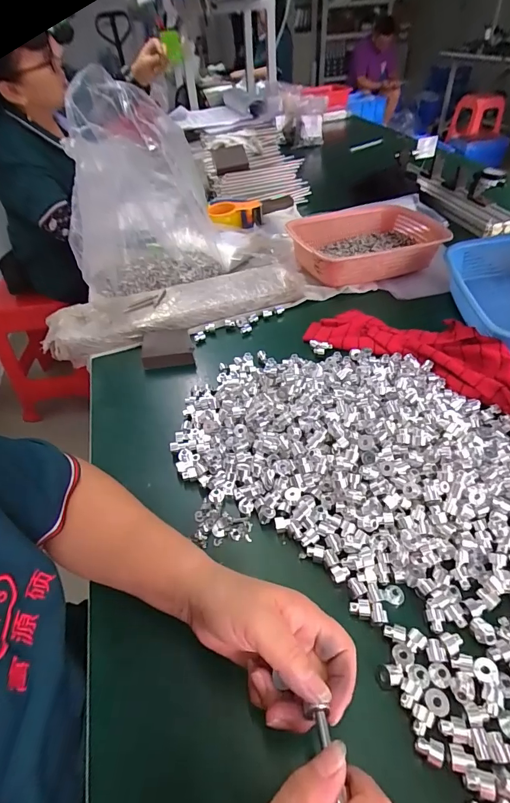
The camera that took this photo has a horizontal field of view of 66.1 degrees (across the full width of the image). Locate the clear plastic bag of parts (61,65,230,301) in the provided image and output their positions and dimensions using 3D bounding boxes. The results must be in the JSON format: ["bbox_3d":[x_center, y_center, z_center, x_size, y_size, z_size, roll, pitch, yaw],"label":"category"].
[{"bbox_3d":[-0.227,-0.411,0.742,0.288,0.318,0.380,-20,46,-15],"label":"clear plastic bag of parts"}]

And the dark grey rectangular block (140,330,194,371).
[{"bbox_3d":[-0.146,-0.089,0.648,0.079,0.026,0.076,-13,45,-8],"label":"dark grey rectangular block"}]

